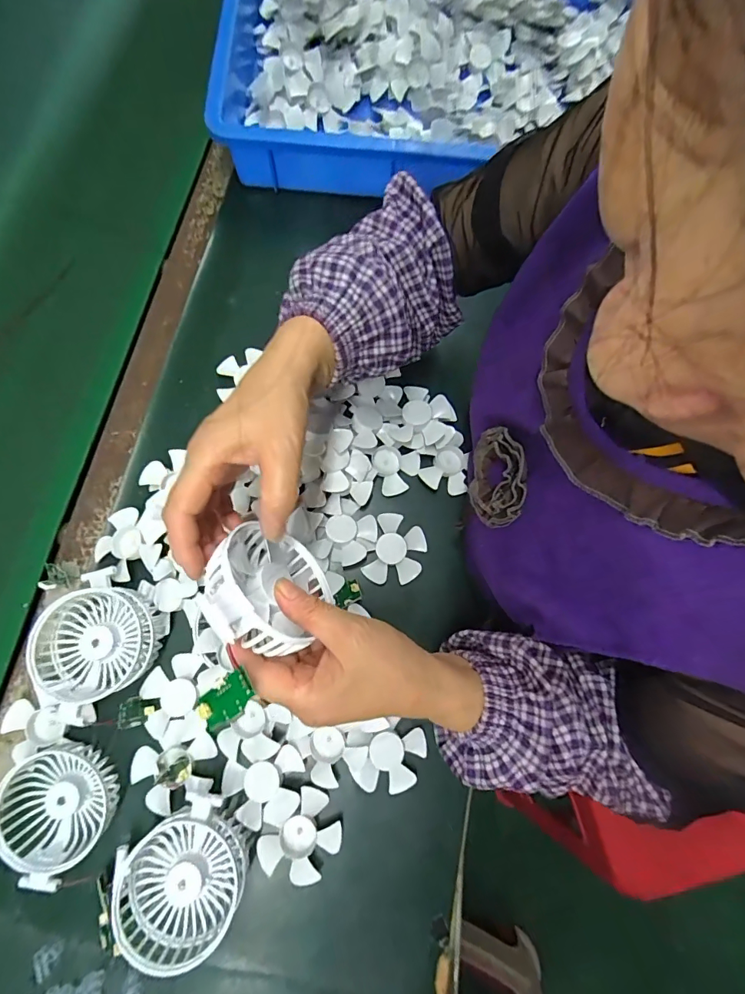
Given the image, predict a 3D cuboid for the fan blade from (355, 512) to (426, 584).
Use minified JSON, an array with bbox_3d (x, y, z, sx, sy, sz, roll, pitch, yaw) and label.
[{"bbox_3d":[0.020,0.053,0.431,0.064,0.009,0.069,0,77,-2],"label":"fan blade"}]

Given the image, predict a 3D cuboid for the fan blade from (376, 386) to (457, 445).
[{"bbox_3d":[0.044,-0.088,0.454,0.070,0.018,0.069,0,77,-2],"label":"fan blade"}]

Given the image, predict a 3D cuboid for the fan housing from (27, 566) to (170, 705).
[{"bbox_3d":[-0.237,0.123,0.374,0.085,0.050,0.098,31,78,5],"label":"fan housing"}]

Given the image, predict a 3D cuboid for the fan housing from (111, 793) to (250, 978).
[{"bbox_3d":[-0.146,0.299,0.338,0.089,0.056,0.088,0,77,-2],"label":"fan housing"}]

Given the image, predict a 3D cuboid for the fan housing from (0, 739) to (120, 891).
[{"bbox_3d":[-0.261,0.254,0.354,0.084,0.026,0.091,0,77,-2],"label":"fan housing"}]

